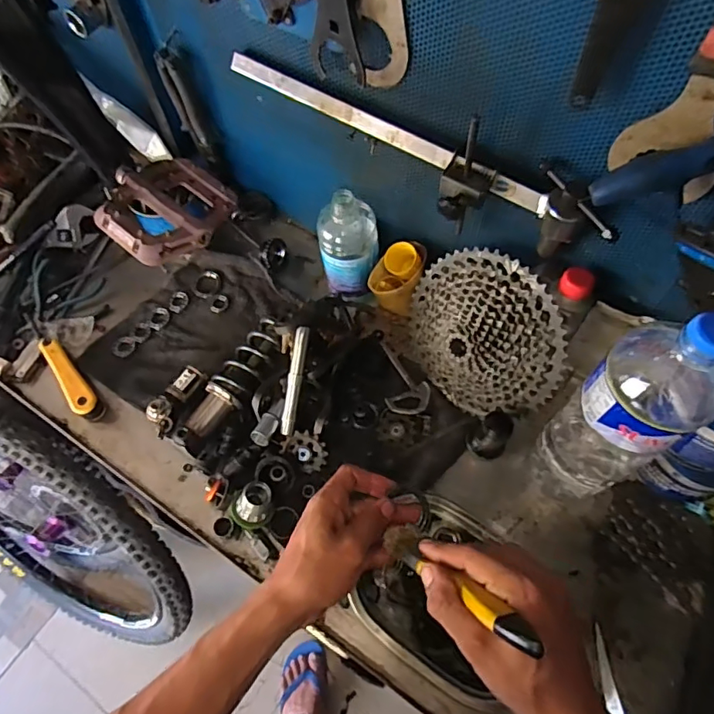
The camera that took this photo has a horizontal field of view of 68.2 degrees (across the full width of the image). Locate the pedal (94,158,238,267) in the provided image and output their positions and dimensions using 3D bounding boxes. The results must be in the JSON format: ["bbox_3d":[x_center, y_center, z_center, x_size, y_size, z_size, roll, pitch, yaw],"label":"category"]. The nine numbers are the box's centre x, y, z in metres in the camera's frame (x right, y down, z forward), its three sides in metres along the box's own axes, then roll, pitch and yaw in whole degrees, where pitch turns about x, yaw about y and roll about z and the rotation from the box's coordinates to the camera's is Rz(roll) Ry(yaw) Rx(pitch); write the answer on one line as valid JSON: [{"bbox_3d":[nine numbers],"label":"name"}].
[{"bbox_3d":[-0.179,-0.138,0.480,0.106,0.033,0.107,33,69,18],"label":"pedal"}]

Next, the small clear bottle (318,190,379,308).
[{"bbox_3d":[-0.010,-0.136,0.674,0.071,0.168,0.068,-1,62,2],"label":"small clear bottle"}]

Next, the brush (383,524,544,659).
[{"bbox_3d":[0.072,0.165,0.392,0.027,0.012,0.155,-43,26,-18],"label":"brush"}]

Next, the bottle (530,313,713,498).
[{"bbox_3d":[0.245,0.055,0.486,0.088,0.318,0.081,-1,62,2],"label":"bottle"}]

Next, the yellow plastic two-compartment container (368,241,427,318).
[{"bbox_3d":[0.052,-0.101,0.670,0.060,0.073,0.071,20,65,13],"label":"yellow plastic two-compartment container"}]

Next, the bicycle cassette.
[{"bbox_3d":[0.127,-0.022,0.592,0.050,0.195,0.189,-22,97,-42],"label":"bicycle cassette"}]

